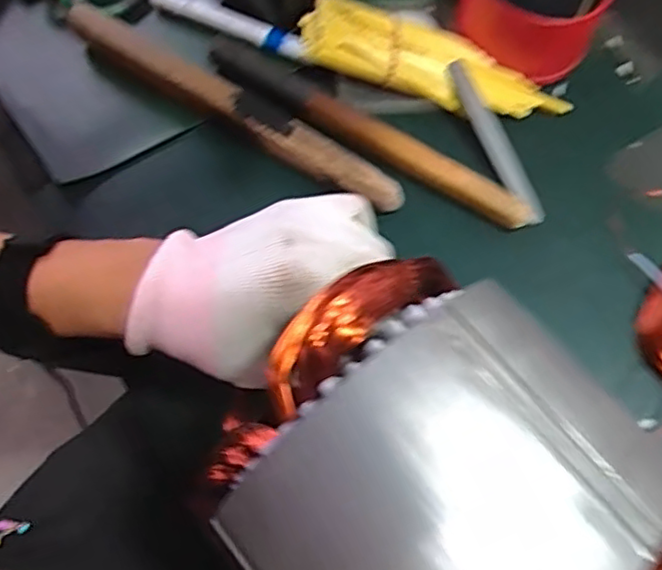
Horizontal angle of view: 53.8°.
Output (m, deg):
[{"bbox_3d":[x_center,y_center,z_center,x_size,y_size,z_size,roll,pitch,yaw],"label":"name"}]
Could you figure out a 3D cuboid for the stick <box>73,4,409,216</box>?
[{"bbox_3d":[-0.077,-0.130,0.459,0.283,0.016,0.028,30,72,12],"label":"stick"}]

